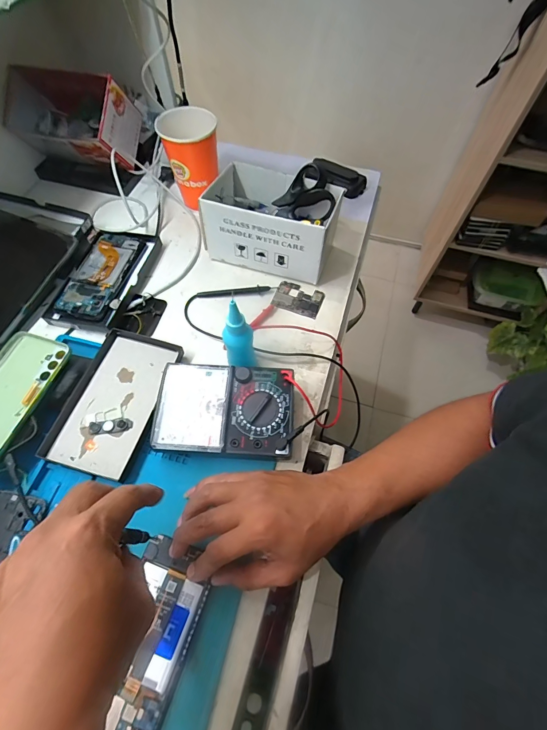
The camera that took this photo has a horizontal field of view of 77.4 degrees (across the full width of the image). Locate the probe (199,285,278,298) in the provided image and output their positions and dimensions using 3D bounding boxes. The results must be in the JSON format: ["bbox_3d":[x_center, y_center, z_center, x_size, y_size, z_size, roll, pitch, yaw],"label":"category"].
[{"bbox_3d":[-0.053,-0.106,0.493,0.113,0.009,0.009,-3,63,-4],"label":"probe"}]

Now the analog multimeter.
[{"bbox_3d":[-0.052,0.052,0.386,0.146,0.043,0.097,5,63,0],"label":"analog multimeter"}]

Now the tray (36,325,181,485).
[{"bbox_3d":[-0.191,0.041,0.412,0.102,0.012,0.171,14,63,5],"label":"tray"}]

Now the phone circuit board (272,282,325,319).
[{"bbox_3d":[0.036,-0.096,0.496,0.067,0.004,0.049,20,64,8],"label":"phone circuit board"}]

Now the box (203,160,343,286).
[{"bbox_3d":[-0.004,-0.210,0.499,0.177,0.094,0.109,18,64,7],"label":"box"}]

